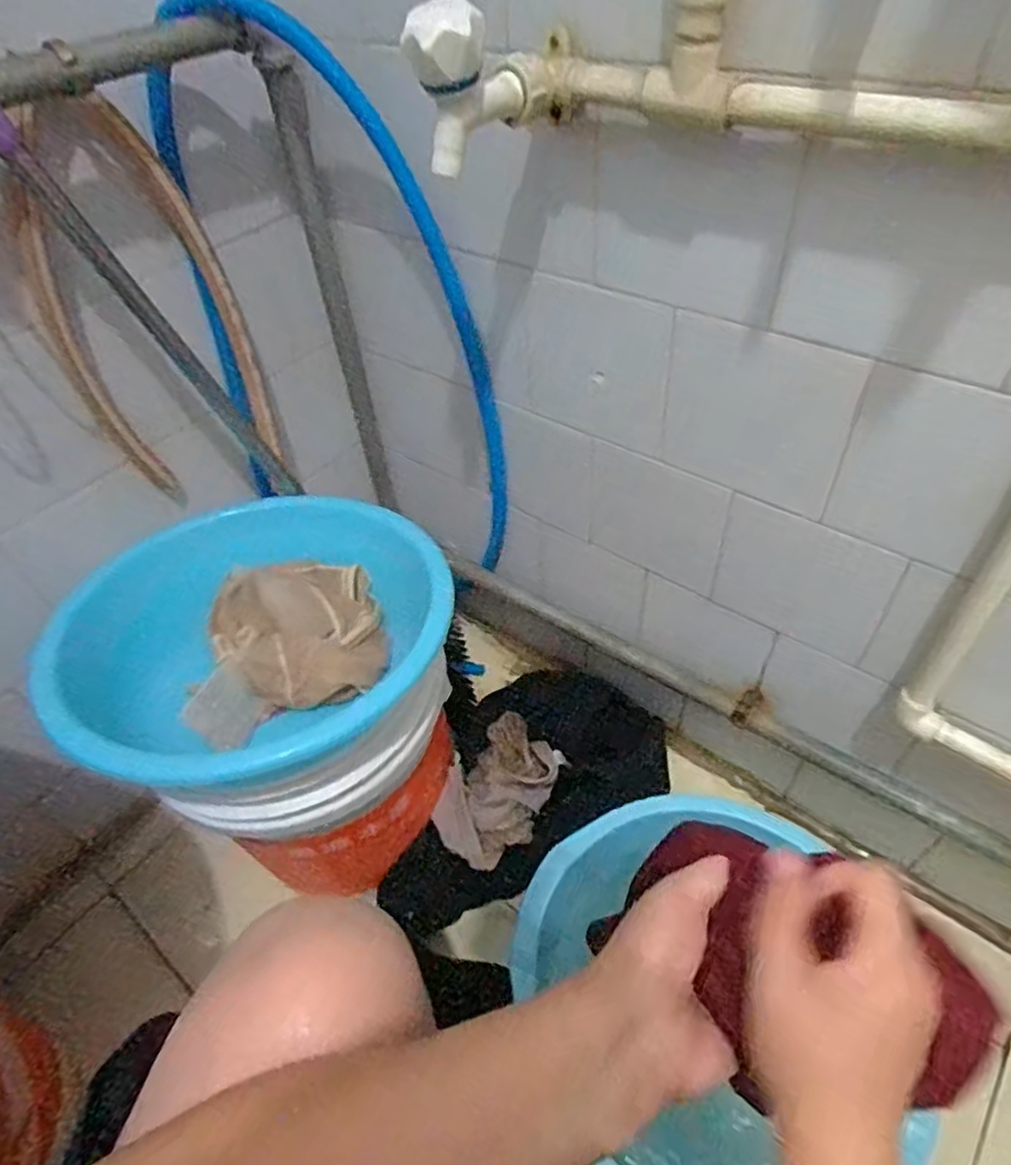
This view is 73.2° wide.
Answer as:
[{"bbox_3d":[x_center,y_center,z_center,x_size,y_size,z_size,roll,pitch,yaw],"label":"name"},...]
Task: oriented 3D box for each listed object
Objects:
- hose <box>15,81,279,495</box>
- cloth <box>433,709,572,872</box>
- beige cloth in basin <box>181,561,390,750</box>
[{"bbox_3d":[-0.331,-0.241,0.647,0.176,0.370,0.050,-38,55,-25],"label":"hose"},{"bbox_3d":[-0.003,0.247,0.833,0.117,0.087,0.206,17,53,20],"label":"cloth"},{"bbox_3d":[-0.207,0.051,0.663,0.167,0.065,0.208,-12,48,-4],"label":"beige cloth in basin"}]

